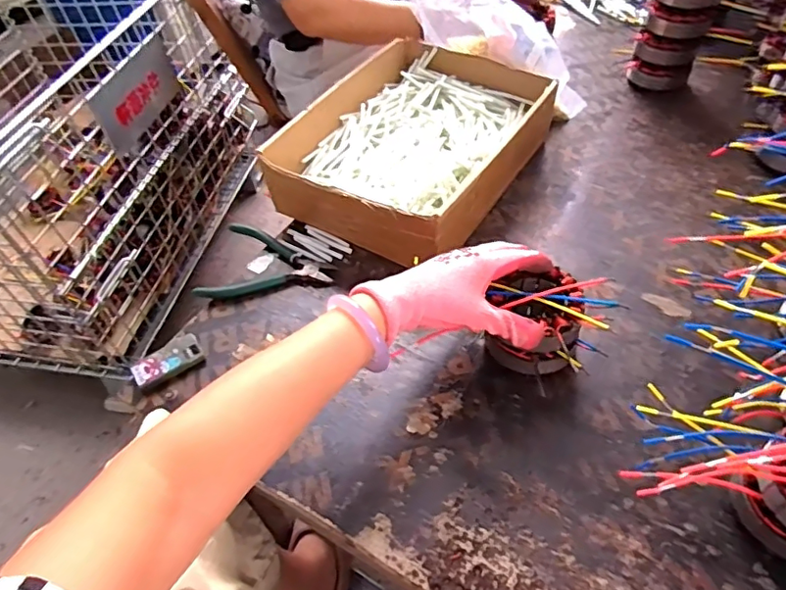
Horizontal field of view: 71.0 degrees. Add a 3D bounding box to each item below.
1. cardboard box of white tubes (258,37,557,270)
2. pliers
[{"bbox_3d":[0.030,-0.190,0.698,0.243,0.089,0.336,25,57,25],"label":"cardboard box of white tubes"},{"bbox_3d":[-0.138,-0.035,0.634,0.138,0.018,0.113,2,50,8],"label":"pliers"}]

